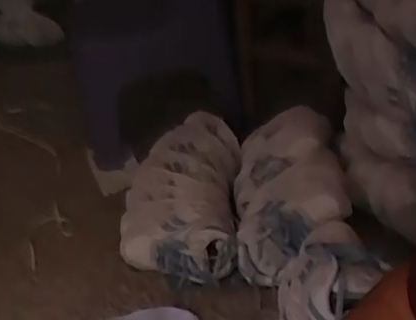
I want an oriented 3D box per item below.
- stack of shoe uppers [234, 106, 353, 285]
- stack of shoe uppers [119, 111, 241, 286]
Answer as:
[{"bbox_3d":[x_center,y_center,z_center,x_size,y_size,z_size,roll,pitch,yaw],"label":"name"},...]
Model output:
[{"bbox_3d":[0.154,0.061,1.122,0.207,0.168,0.334,-7,37,4],"label":"stack of shoe uppers"},{"bbox_3d":[-0.054,0.067,1.211,0.239,0.130,0.406,-4,38,8],"label":"stack of shoe uppers"}]

